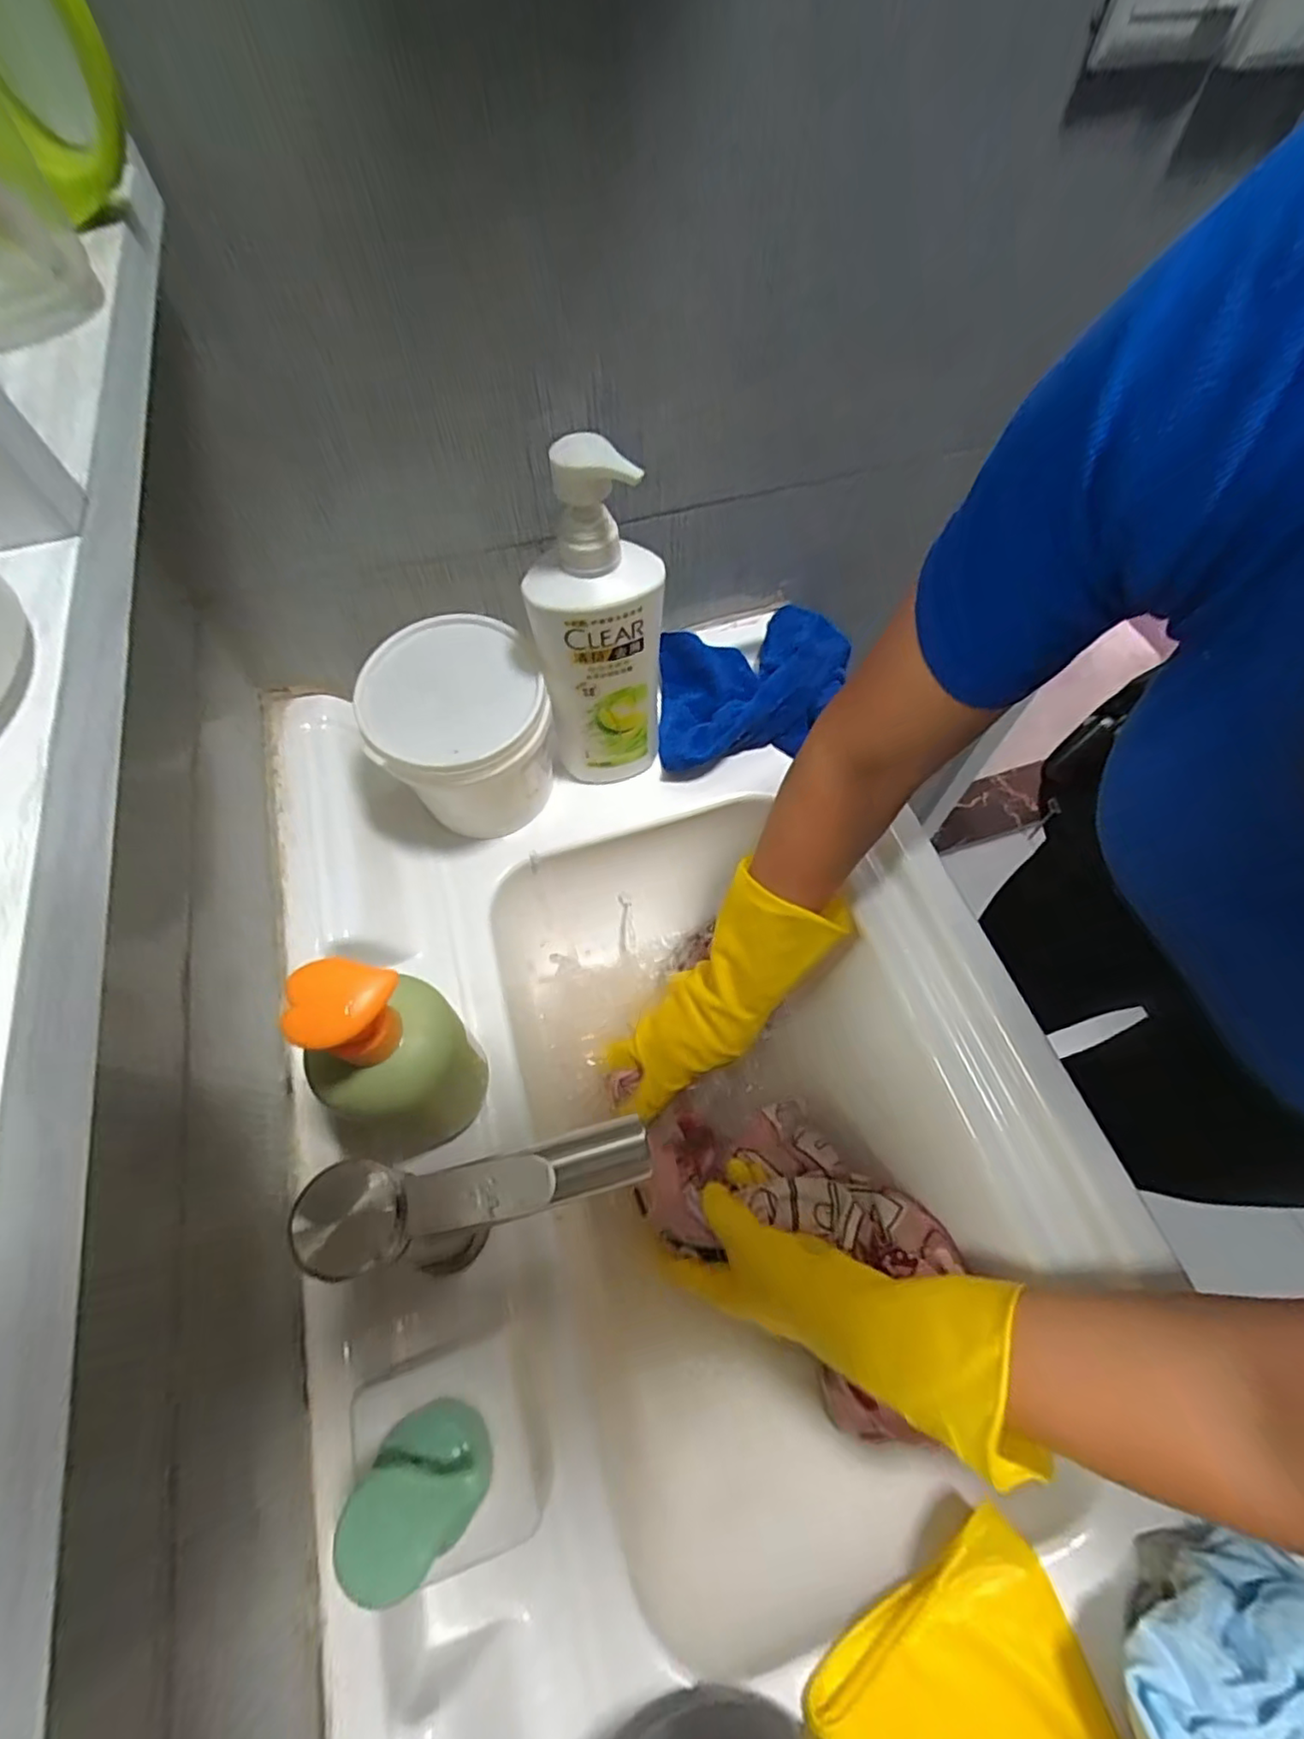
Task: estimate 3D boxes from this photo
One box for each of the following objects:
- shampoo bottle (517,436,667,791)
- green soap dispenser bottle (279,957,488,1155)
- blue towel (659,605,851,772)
[{"bbox_3d":[-0.034,-0.152,0.437,0.085,0.242,0.049,-14,63,-6],"label":"shampoo bottle"},{"bbox_3d":[-0.130,0.085,0.310,0.058,0.131,0.068,35,68,18],"label":"green soap dispenser bottle"},{"bbox_3d":[0.078,-0.161,0.548,0.184,0.050,0.121,-22,64,-10],"label":"blue towel"}]

